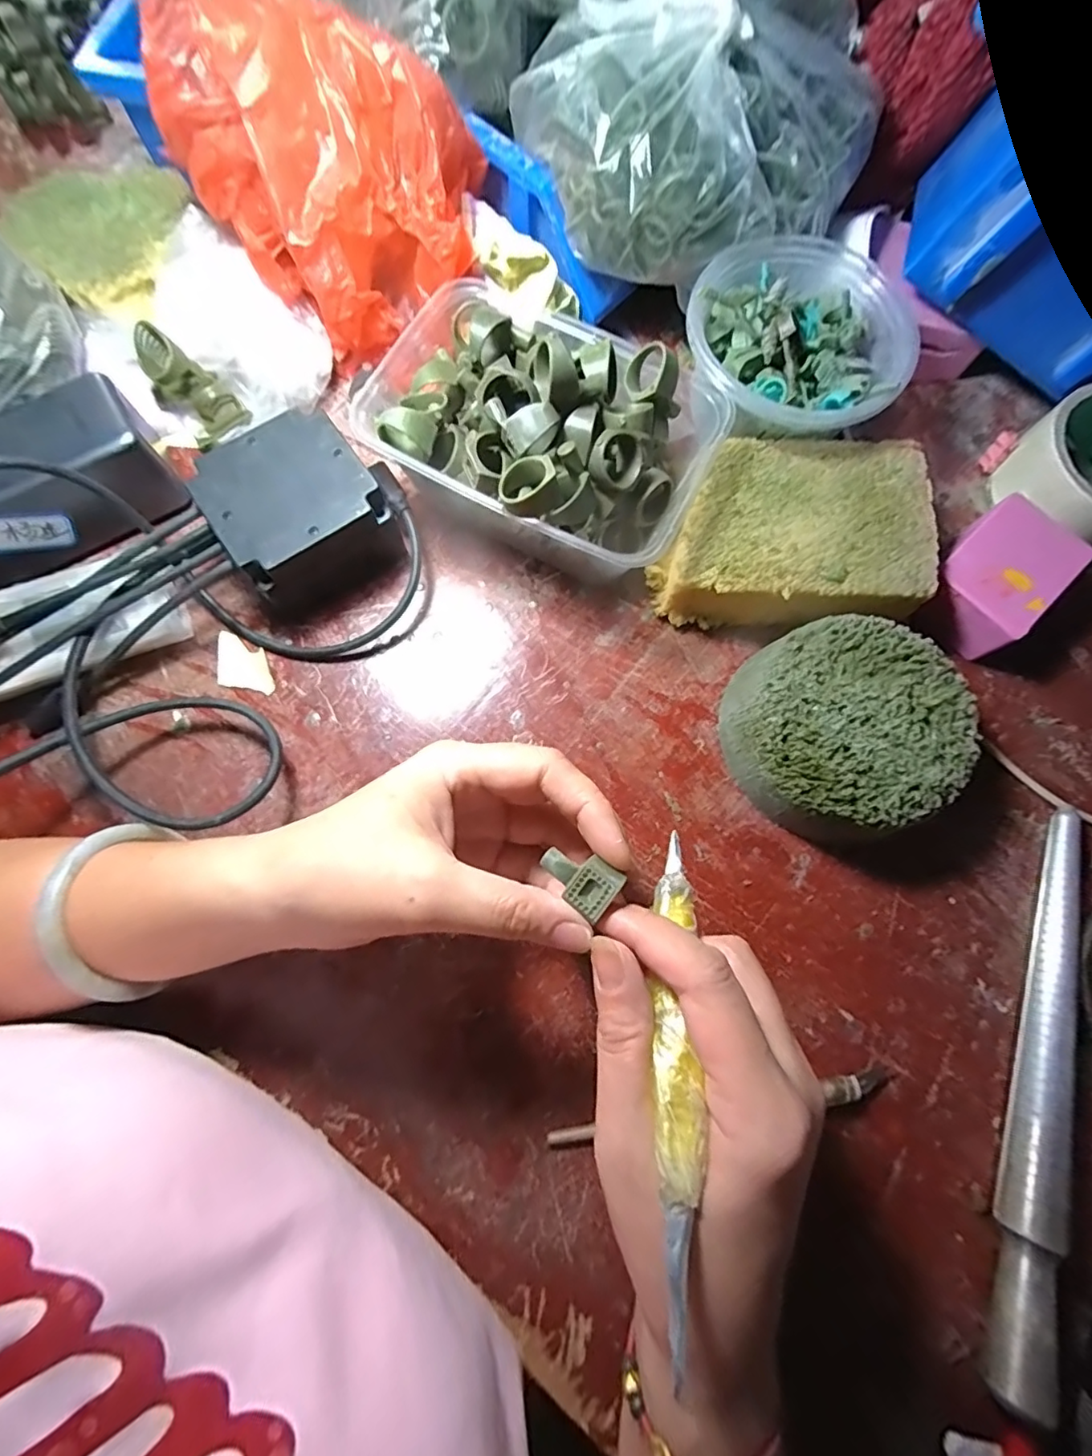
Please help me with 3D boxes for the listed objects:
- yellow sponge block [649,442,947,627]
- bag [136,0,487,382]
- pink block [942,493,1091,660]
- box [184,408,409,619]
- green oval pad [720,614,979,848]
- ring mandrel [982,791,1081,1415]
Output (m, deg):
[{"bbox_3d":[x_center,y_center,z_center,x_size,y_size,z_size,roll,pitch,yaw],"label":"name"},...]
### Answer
[{"bbox_3d":[0.126,-0.099,0.296,0.131,0.044,0.093,3,76,1],"label":"yellow sponge block"},{"bbox_3d":[-0.104,-0.276,0.274,0.142,0.117,0.113,-21,78,-5],"label":"bag"},{"bbox_3d":[0.242,-0.081,0.298,0.075,0.034,0.053,-43,80,-10],"label":"pink block"},{"bbox_3d":[-0.122,-0.110,0.291,0.087,0.051,0.084,-36,79,-9],"label":"box"},{"bbox_3d":[0.146,0.001,0.271,0.104,0.044,0.104,-33,78,-8],"label":"green oval pad"},{"bbox_3d":[0.219,0.153,0.244,0.016,0.025,0.237,17,77,4],"label":"ring mandrel"}]

